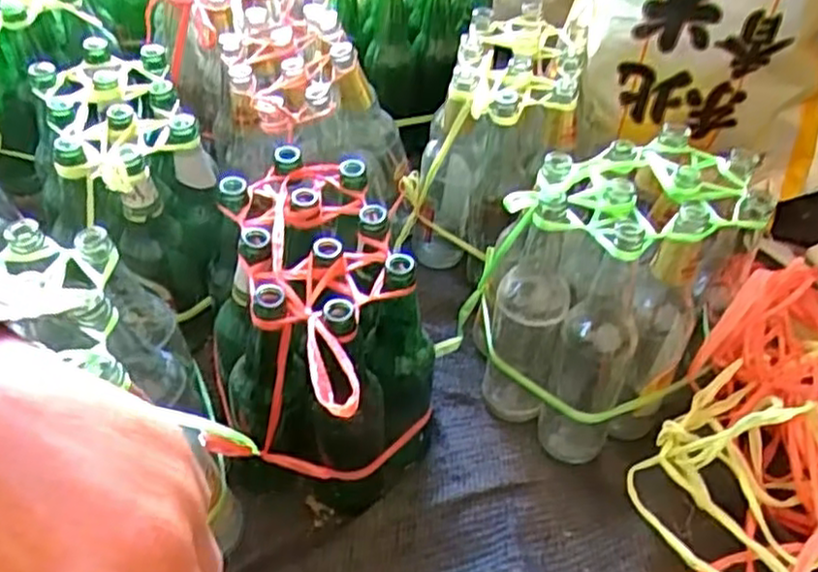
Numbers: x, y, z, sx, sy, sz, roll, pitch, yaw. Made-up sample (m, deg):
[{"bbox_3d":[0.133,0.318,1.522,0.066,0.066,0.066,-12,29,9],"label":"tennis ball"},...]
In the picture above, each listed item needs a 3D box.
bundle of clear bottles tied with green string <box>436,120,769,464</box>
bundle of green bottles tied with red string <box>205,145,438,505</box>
[{"bbox_3d":[0.196,-0.004,0.735,0.243,0.236,0.203,-31,55,-28],"label":"bundle of clear bottles tied with green string"},{"bbox_3d":[-0.079,0.065,0.688,0.189,0.256,0.278,-6,47,-8],"label":"bundle of green bottles tied with red string"}]

